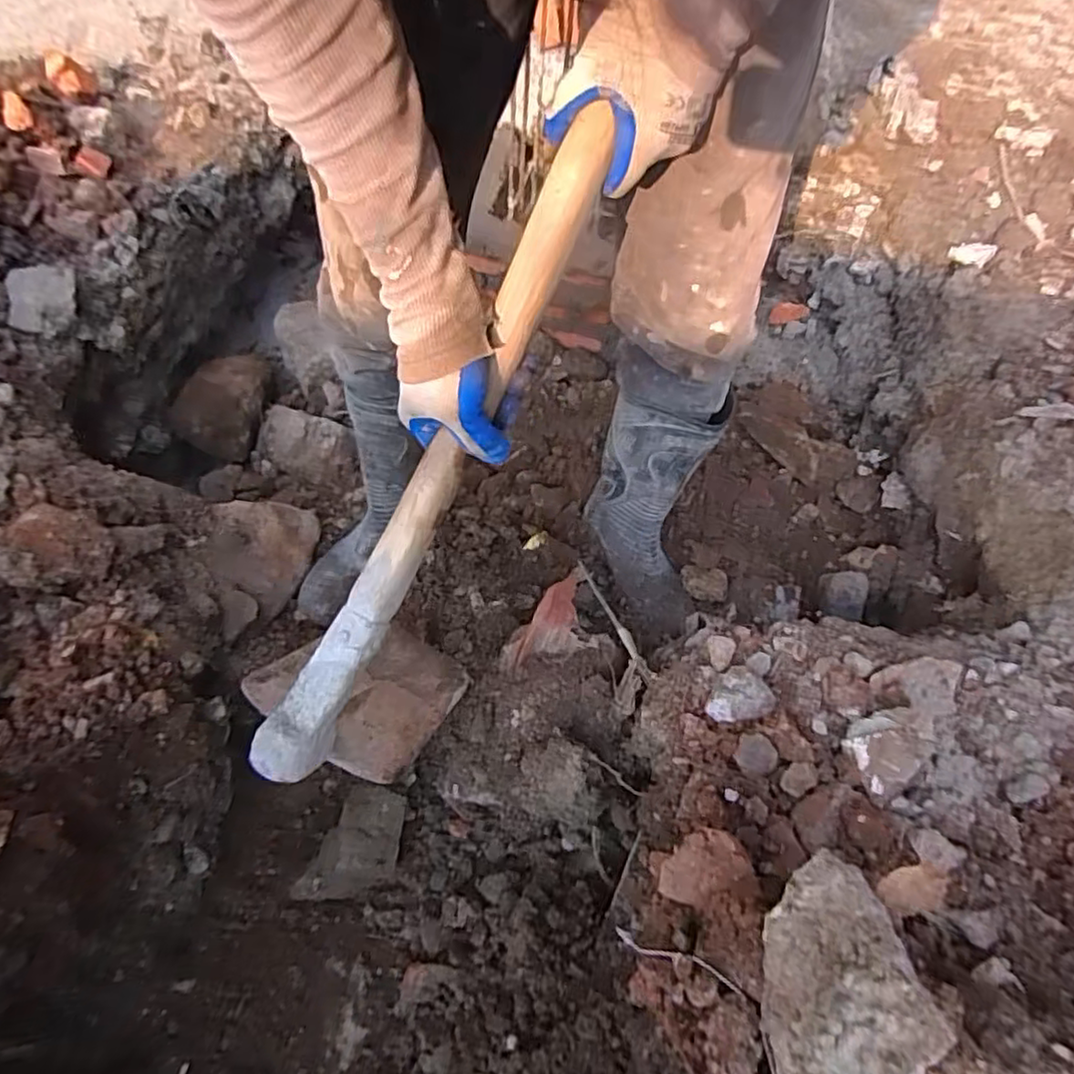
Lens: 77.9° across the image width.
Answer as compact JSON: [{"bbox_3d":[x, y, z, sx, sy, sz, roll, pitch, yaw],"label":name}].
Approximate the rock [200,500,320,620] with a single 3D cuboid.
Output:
[{"bbox_3d":[-0.379,0.024,0.900,0.118,0.085,0.175,-3,62,-2],"label":"rock"}]

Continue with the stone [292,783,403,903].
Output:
[{"bbox_3d":[-0.189,0.329,0.705,0.083,0.048,0.122,19,64,10],"label":"stone"}]

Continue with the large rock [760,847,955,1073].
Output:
[{"bbox_3d":[0.167,0.253,0.363,0.058,0.088,0.142,10,63,5],"label":"large rock"}]

